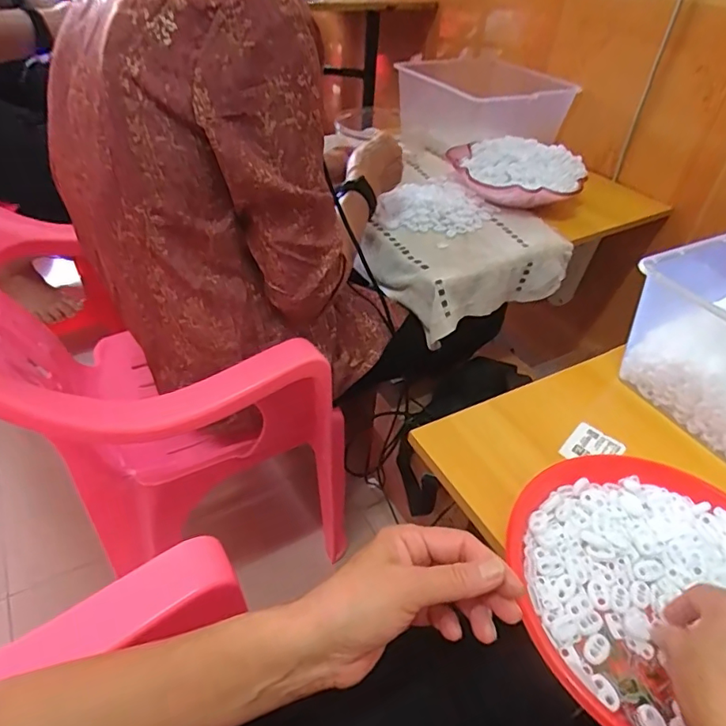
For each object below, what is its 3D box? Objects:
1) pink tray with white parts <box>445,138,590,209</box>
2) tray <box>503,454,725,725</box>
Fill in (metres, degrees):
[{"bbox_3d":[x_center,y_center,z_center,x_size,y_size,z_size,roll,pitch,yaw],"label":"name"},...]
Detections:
[{"bbox_3d":[0.273,-0.342,0.945,0.242,0.082,0.170,25,45,25],"label":"pink tray with white parts"},{"bbox_3d":[0.234,0.170,0.397,0.227,0.023,0.222,1,40,-1],"label":"tray"}]

